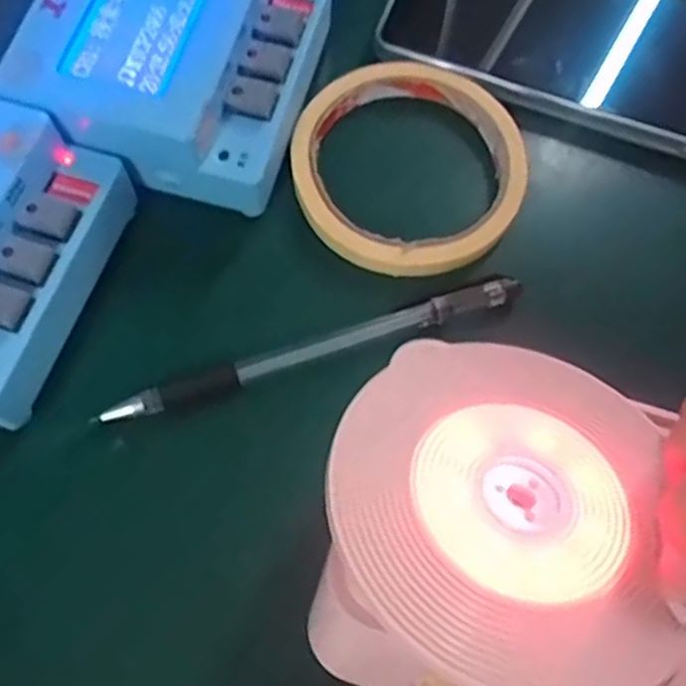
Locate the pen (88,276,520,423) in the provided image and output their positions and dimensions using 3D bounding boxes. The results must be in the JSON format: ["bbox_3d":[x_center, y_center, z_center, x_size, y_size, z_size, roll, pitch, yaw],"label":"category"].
[{"bbox_3d":[-0.010,0.002,0.260,0.155,0.009,0.010,-17,72,-7],"label":"pen"}]

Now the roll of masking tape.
[{"bbox_3d":[0.027,-0.072,0.286,0.092,0.013,0.092,0,71,-1],"label":"roll of masking tape"}]

